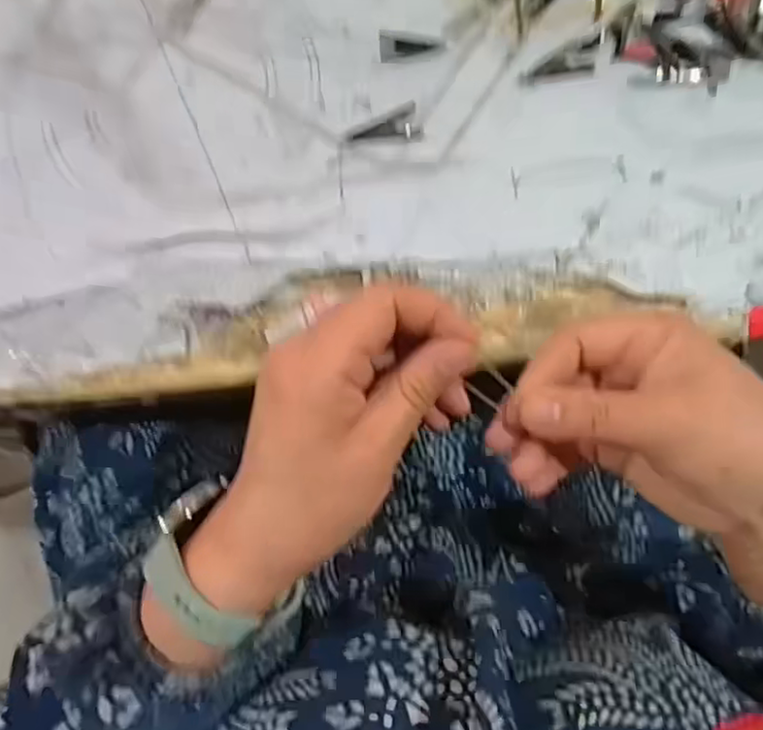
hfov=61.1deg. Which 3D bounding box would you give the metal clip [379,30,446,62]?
[{"bbox_3d":[0.017,-0.176,0.358,0.035,0.004,0.018,1,82,3],"label":"metal clip"}]

